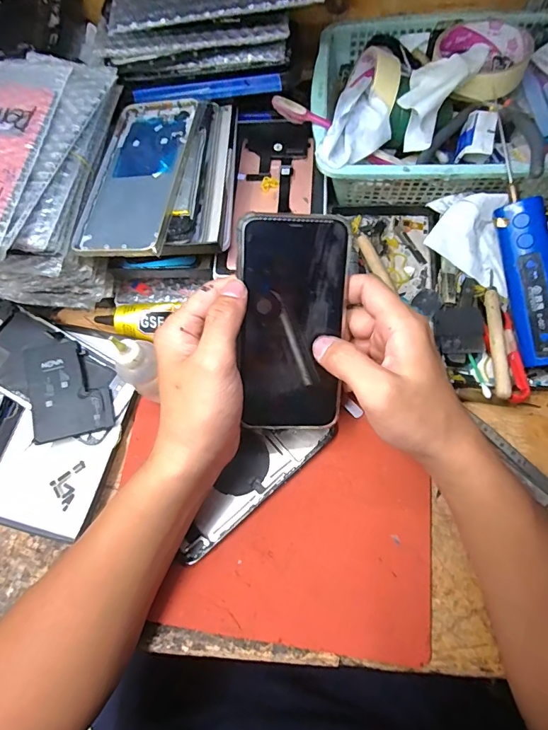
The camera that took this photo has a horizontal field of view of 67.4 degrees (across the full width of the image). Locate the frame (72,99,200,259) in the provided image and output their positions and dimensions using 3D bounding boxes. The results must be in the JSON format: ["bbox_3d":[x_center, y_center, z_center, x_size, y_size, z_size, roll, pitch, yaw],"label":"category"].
[{"bbox_3d":[-0.114,-0.165,0.355,0.079,0.011,0.167,3,68,14],"label":"frame"}]

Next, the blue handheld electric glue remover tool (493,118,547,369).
[{"bbox_3d":[0.200,-0.090,0.325,0.033,0.021,0.182,-11,89,-2],"label":"blue handheld electric glue remover tool"}]

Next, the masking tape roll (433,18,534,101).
[{"bbox_3d":[0.192,-0.287,0.383,0.082,0.025,0.087,-2,71,5],"label":"masking tape roll"}]

